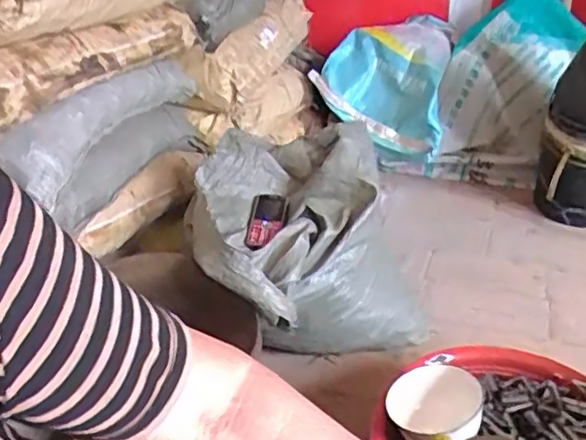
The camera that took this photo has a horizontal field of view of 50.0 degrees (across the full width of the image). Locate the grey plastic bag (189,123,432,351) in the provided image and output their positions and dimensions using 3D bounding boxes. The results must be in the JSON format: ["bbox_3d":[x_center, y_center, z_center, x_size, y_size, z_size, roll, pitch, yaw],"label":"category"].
[{"bbox_3d":[0.001,0.062,1.069,0.365,0.342,0.301,-25,39,-30],"label":"grey plastic bag"}]

